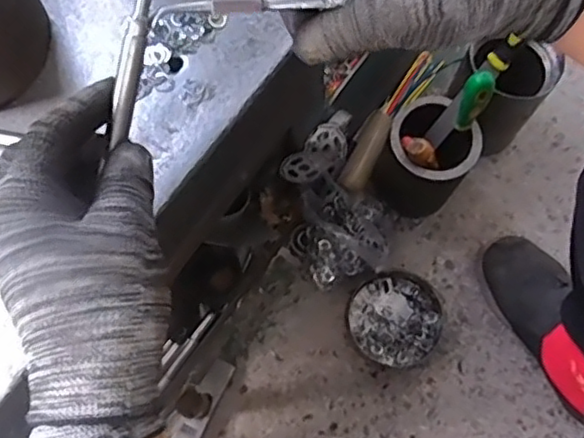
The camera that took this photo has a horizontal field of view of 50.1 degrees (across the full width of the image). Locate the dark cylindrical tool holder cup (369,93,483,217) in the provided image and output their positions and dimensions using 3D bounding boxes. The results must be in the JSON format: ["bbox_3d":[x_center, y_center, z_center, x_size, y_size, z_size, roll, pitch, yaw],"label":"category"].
[{"bbox_3d":[0.173,-0.078,0.820,0.104,0.172,0.097,0,71,0],"label":"dark cylindrical tool holder cup"}]

